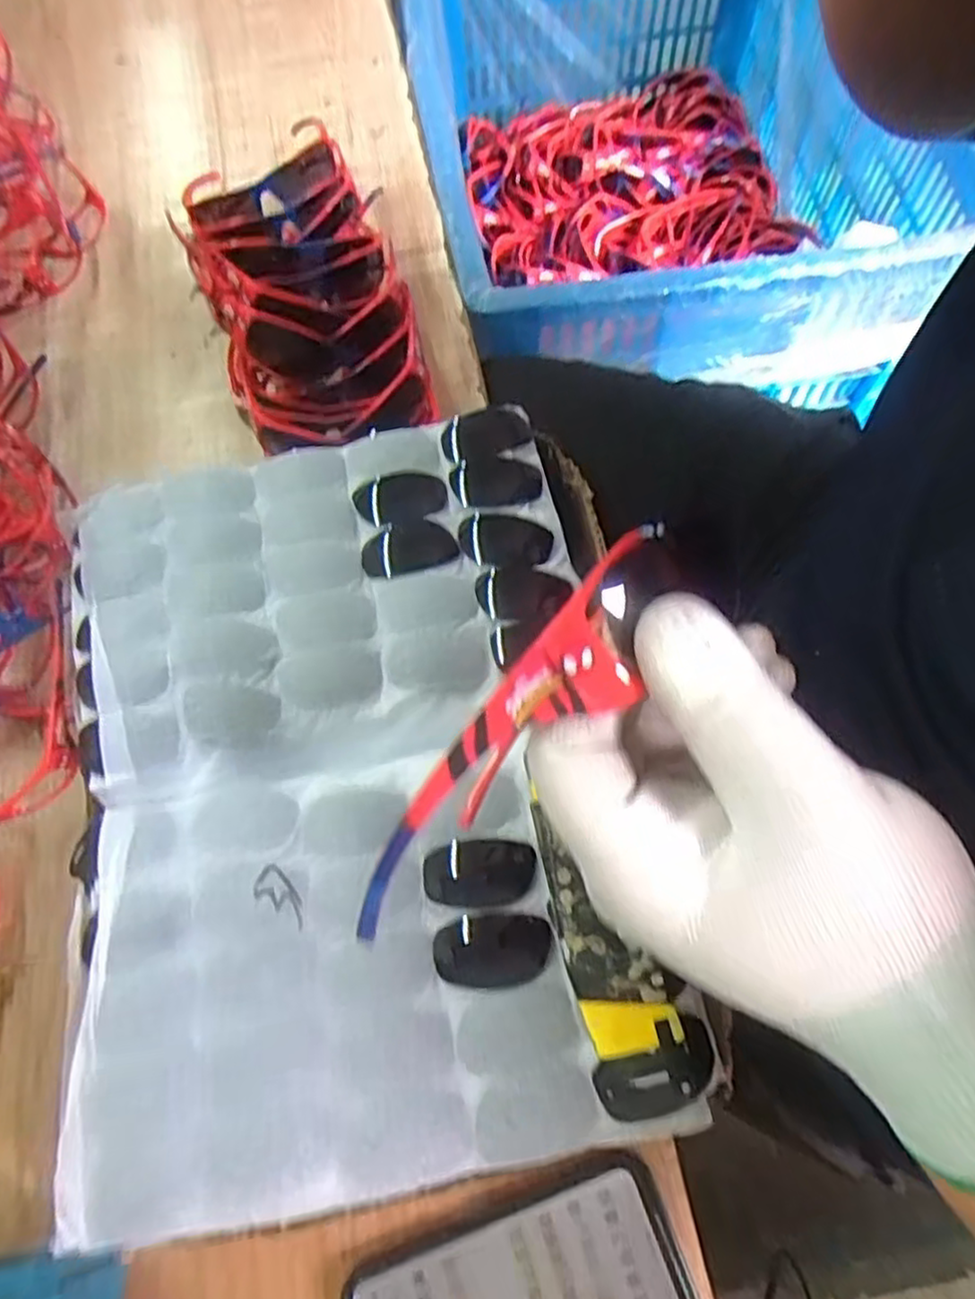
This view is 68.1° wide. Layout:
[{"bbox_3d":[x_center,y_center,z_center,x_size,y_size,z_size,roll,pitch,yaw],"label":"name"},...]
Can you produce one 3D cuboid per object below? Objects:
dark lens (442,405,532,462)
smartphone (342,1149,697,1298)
[{"bbox_3d":[-0.001,-0.136,0.452,0.058,0.028,0.018,-22,26,-15],"label":"dark lens"},{"bbox_3d":[0.014,0.317,0.353,0.162,0.017,0.083,-21,70,-5],"label":"smartphone"}]

